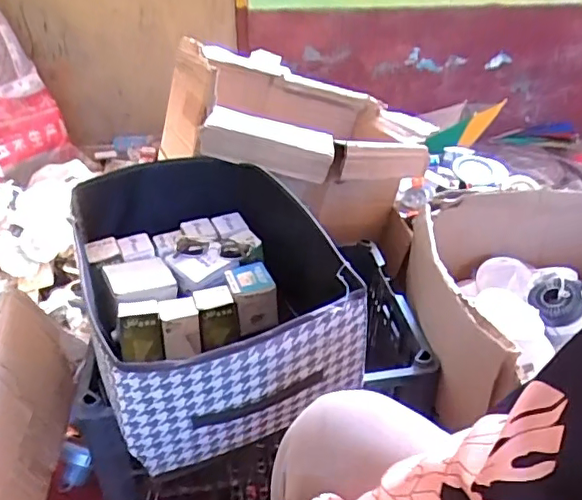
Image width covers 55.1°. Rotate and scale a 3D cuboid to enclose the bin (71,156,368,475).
[{"bbox_3d":[-0.134,0.046,0.800,0.289,0.181,0.500,-13,35,-19],"label":"bin"}]

